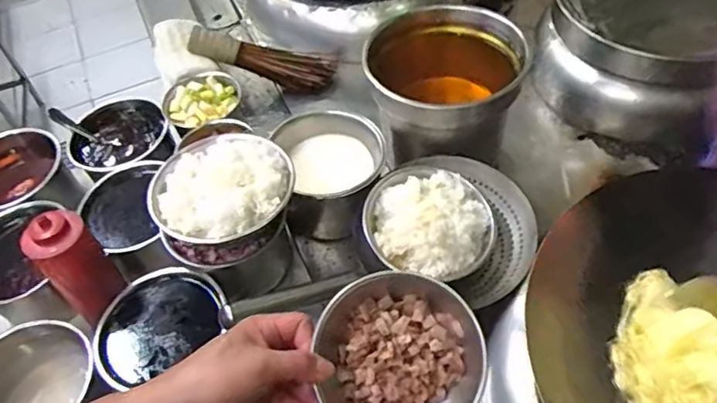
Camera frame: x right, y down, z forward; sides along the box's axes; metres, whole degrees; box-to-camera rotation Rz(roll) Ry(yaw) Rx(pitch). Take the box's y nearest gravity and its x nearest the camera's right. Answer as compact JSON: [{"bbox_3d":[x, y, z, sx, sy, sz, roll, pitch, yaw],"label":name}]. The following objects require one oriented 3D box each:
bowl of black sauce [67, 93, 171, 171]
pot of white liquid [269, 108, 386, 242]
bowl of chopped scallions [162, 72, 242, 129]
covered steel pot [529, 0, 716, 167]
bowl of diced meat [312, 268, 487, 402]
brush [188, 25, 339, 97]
[{"bbox_3d":[-0.388,-0.105,0.935,0.152,0.050,0.178,-31,56,-18],"label":"bowl of black sauce"},{"bbox_3d":[-0.041,-0.046,0.890,0.157,0.121,0.169,-2,52,3],"label":"pot of white liquid"},{"bbox_3d":[-0.256,-0.165,0.947,0.124,0.038,0.097,-29,56,-17],"label":"bowl of chopped scallions"},{"bbox_3d":[0.491,-0.283,0.989,0.323,0.198,0.331,-2,52,3],"label":"covered steel pot"},{"bbox_3d":[0.029,0.130,0.481,0.147,0.052,0.147,-3,70,8],"label":"bowl of diced meat"},{"bbox_3d":[-0.178,-0.266,1.083,0.264,0.068,0.072,12,49,-21],"label":"brush"}]

